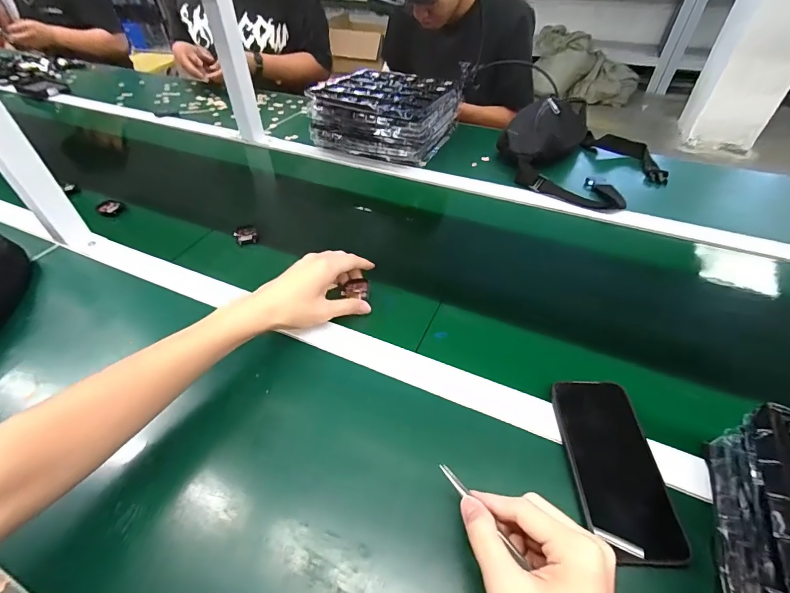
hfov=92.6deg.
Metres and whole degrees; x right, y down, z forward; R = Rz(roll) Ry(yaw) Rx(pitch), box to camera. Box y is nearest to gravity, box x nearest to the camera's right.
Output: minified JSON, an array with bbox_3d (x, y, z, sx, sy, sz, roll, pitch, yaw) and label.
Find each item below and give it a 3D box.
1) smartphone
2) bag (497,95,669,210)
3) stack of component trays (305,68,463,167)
[{"bbox_3d":[0.203,0.153,0.354,0.077,0.011,0.157,-1,49,1],"label":"smartphone"},{"bbox_3d":[0.383,-0.301,0.759,0.313,0.104,0.286,-33,53,-28],"label":"bag"},{"bbox_3d":[-0.015,-0.420,0.872,0.272,0.118,0.272,20,48,19],"label":"stack of component trays"}]

